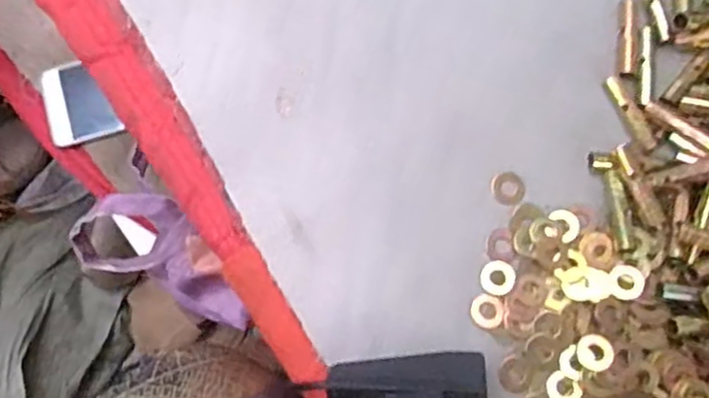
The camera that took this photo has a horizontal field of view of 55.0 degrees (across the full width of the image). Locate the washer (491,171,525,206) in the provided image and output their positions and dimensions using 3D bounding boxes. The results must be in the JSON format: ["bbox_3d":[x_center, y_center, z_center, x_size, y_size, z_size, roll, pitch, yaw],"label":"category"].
[{"bbox_3d":[0.079,-0.006,0.349,0.017,0.004,0.017,0,76,-2],"label":"washer"}]

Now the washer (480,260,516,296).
[{"bbox_3d":[0.071,0.039,0.336,0.017,0.004,0.017,0,76,-2],"label":"washer"}]

